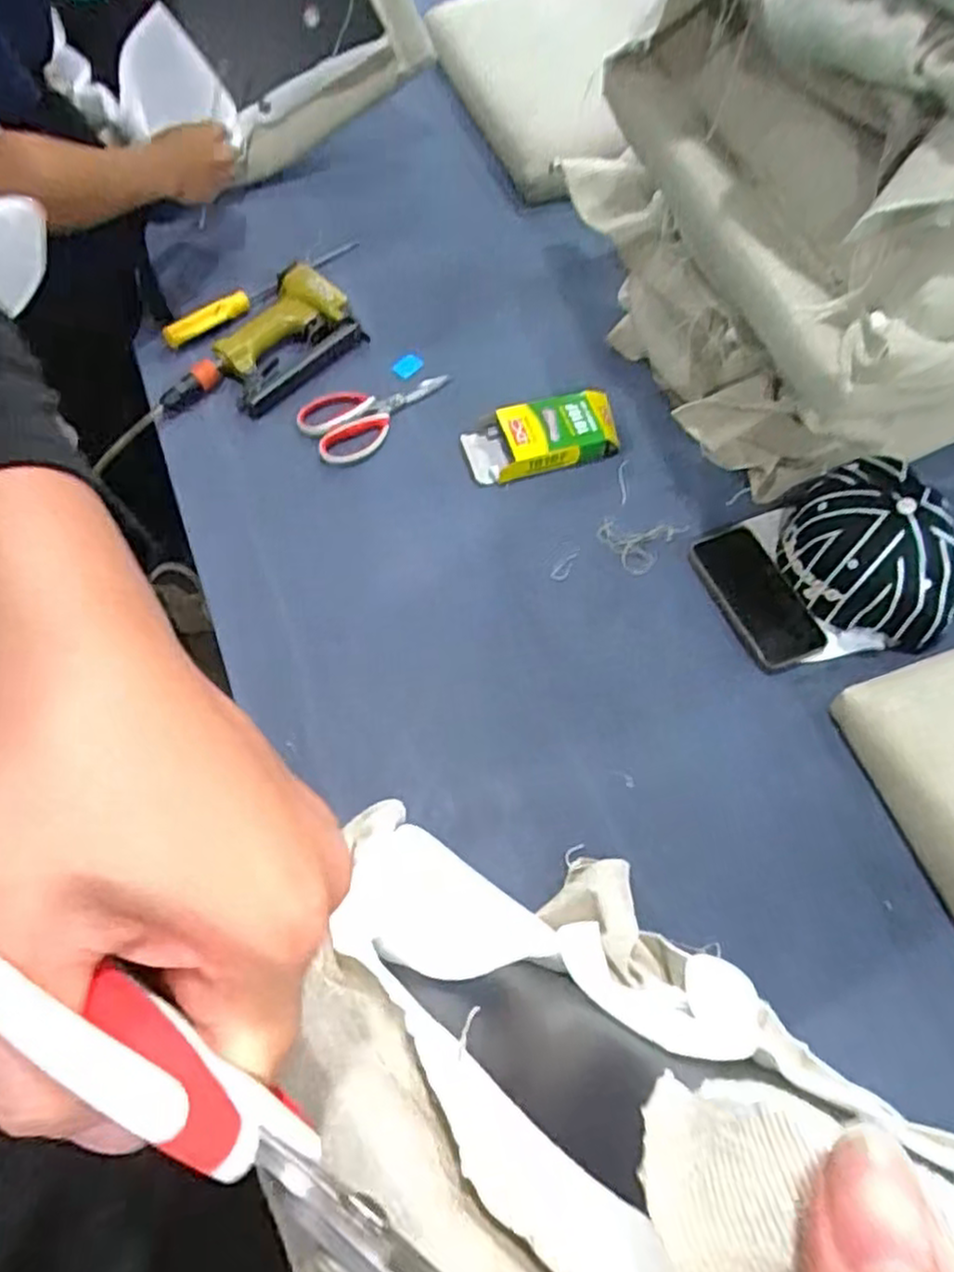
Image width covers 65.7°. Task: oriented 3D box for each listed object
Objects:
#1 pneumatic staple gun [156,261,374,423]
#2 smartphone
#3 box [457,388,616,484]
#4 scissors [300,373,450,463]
[{"bbox_3d":[-0.247,-0.338,0.876,0.121,0.059,0.250,39,69,15],"label":"pneumatic staple gun"},{"bbox_3d":[0.297,-0.044,0.785,0.075,0.013,0.163,-19,67,-11],"label":"smartphone"},{"bbox_3d":[0.075,-0.232,0.857,0.176,0.034,0.092,-10,65,-7],"label":"box"},{"bbox_3d":[-0.115,-0.272,0.880,0.181,0.016,0.099,-30,69,-16],"label":"scissors"}]

